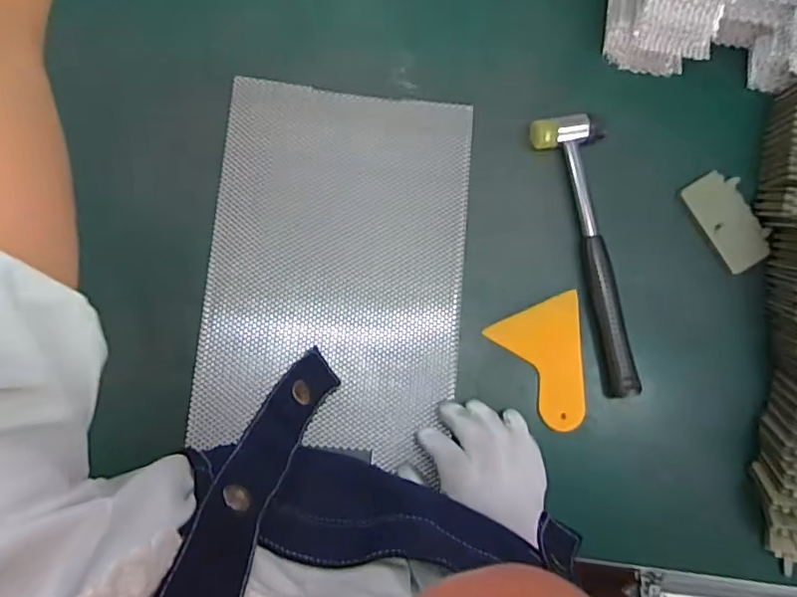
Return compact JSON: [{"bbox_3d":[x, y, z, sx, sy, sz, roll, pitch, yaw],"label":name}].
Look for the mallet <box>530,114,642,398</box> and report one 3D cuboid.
[{"bbox_3d":[0.169,-0.039,0.501,0.055,0.030,0.234,-14,85,-8],"label":"mallet"}]

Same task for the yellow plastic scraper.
[{"bbox_3d":[0.128,0.053,0.479,0.075,0.012,0.100,-24,87,-9],"label":"yellow plastic scraper"}]

